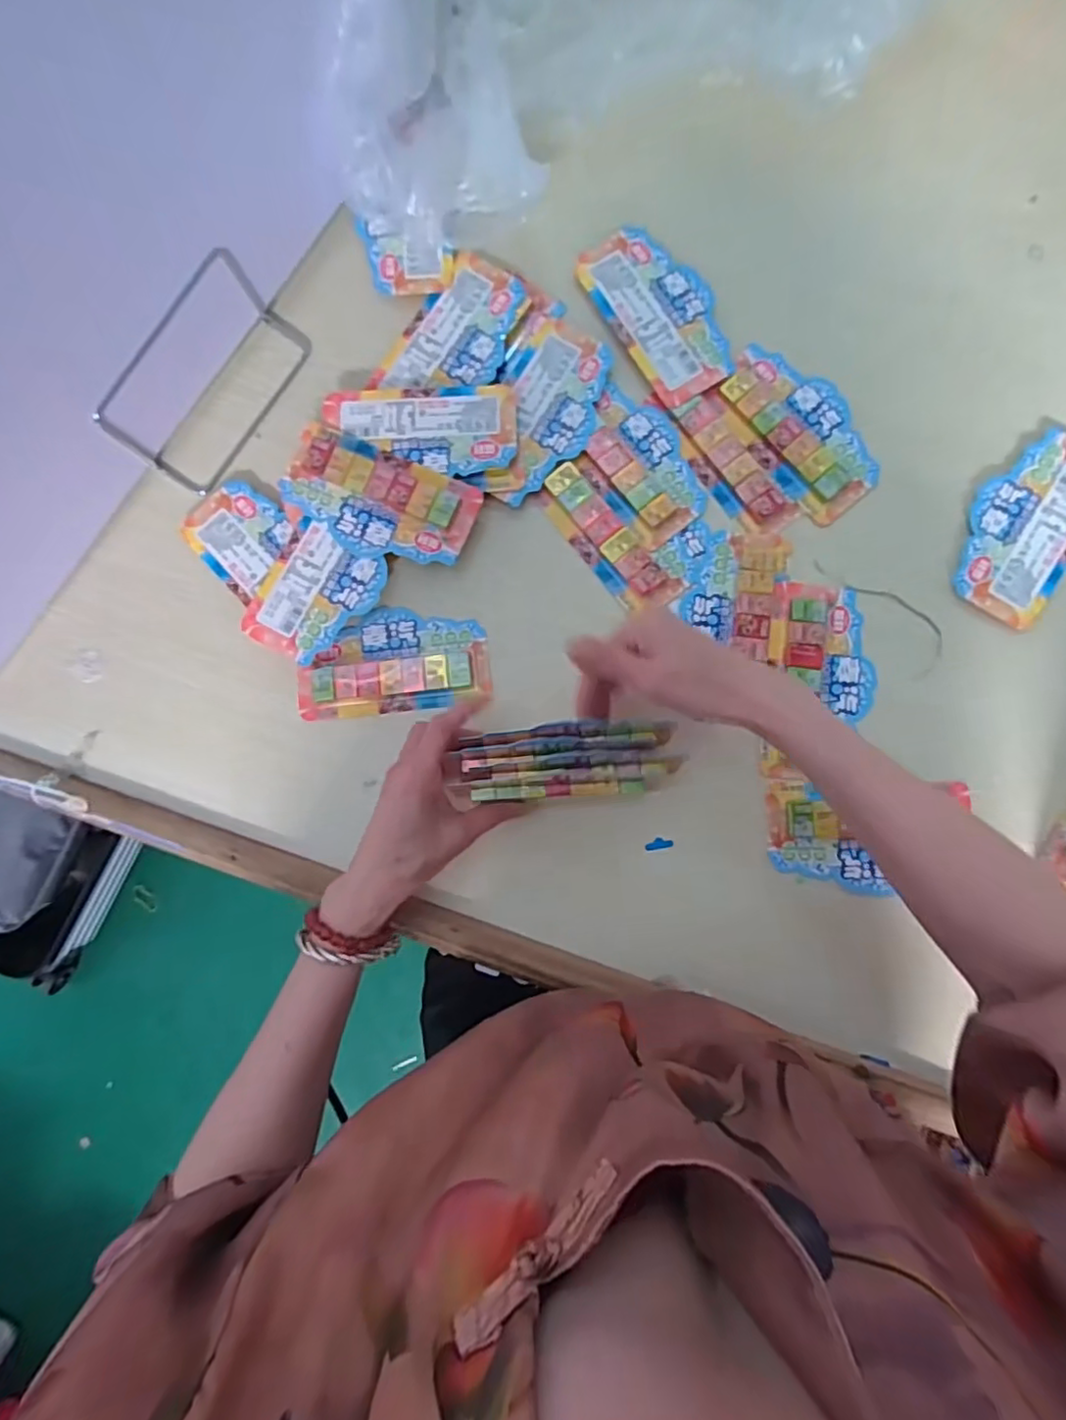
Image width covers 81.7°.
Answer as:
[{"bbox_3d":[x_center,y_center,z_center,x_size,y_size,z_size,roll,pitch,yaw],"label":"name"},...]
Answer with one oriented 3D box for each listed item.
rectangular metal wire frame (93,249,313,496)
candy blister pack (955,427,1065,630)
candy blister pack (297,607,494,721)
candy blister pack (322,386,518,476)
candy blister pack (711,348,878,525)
[{"bbox_3d":[-0.238,-0.247,0.451,0.052,0.068,0.157,34,88,4],"label":"rectangular metal wire frame"},{"bbox_3d":[0.365,-0.138,0.455,0.075,0.011,0.146,32,87,4],"label":"candy blister pack"},{"bbox_3d":[-0.107,-0.037,0.466,0.143,0.011,0.077,-6,85,2],"label":"candy blister pack"},{"bbox_3d":[-0.084,-0.212,0.471,0.143,0.013,0.066,-1,86,2],"label":"candy blister pack"},{"bbox_3d":[0.207,-0.219,0.472,0.077,0.010,0.142,-40,85,-1],"label":"candy blister pack"}]

